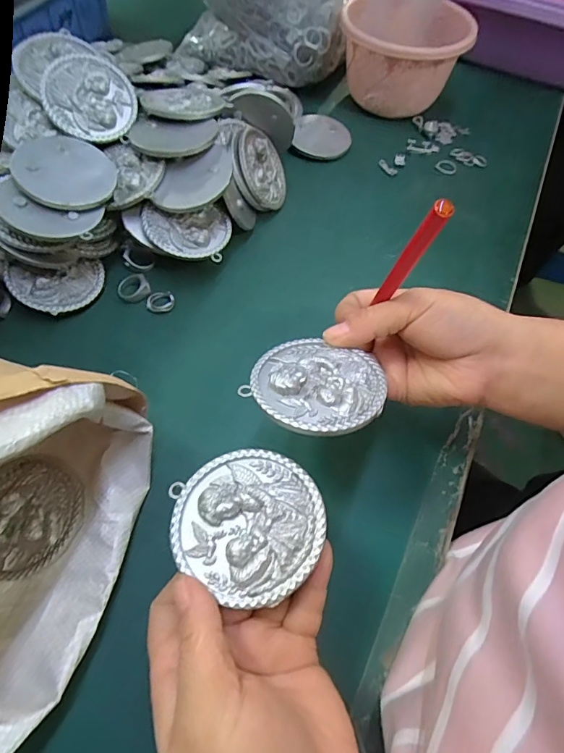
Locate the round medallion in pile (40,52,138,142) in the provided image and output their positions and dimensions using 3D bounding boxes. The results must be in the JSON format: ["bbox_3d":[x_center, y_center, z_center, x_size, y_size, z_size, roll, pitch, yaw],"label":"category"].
[{"bbox_3d":[-0.163,-0.235,0.381,0.073,0.007,0.073,2,85,-21],"label":"round medallion in pile"}]

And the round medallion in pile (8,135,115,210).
[{"bbox_3d":[-0.170,-0.160,0.353,0.072,0.007,0.074,8,59,-16],"label":"round medallion in pile"}]

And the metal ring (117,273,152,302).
[{"bbox_3d":[-0.127,-0.076,0.386,0.027,0.008,0.020,-31,65,-21],"label":"metal ring"}]

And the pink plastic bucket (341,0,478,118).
[{"bbox_3d":[0.138,-0.371,0.535,0.144,0.094,0.139,14,58,5],"label":"pink plastic bucket"}]

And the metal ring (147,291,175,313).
[{"bbox_3d":[-0.104,-0.064,0.384,0.023,0.004,0.021,2,58,-3],"label":"metal ring"}]

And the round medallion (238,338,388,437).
[{"bbox_3d":[0.020,0.003,0.250,0.072,0.006,0.070,0,43,0],"label":"round medallion"}]

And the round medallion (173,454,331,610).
[{"bbox_3d":[-0.016,0.069,0.221,0.071,0.010,0.068,2,58,-3],"label":"round medallion"}]

